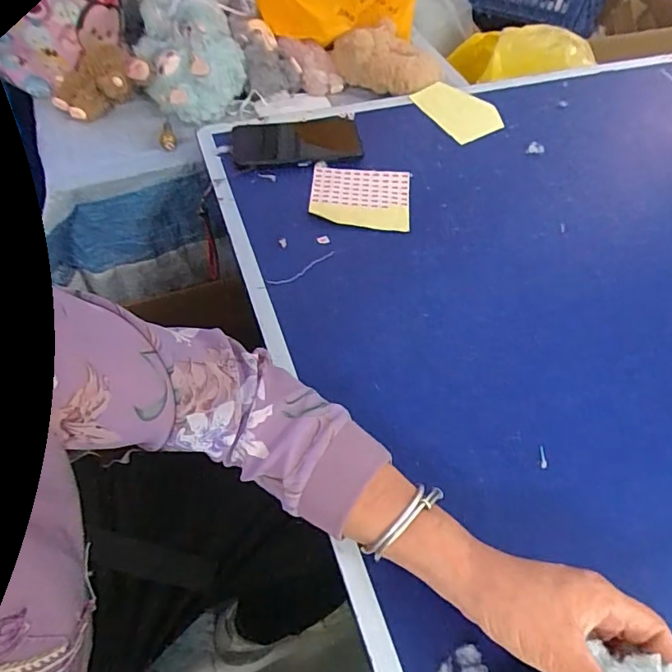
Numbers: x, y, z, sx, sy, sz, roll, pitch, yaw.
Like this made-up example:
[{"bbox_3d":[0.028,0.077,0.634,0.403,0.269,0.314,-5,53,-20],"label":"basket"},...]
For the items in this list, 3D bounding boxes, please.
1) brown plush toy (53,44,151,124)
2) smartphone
[{"bbox_3d":[-0.313,-0.333,0.674,0.071,0.059,0.111,33,61,18],"label":"brown plush toy"},{"bbox_3d":[-0.051,-0.248,0.647,0.159,0.010,0.077,-6,66,-4],"label":"smartphone"}]

